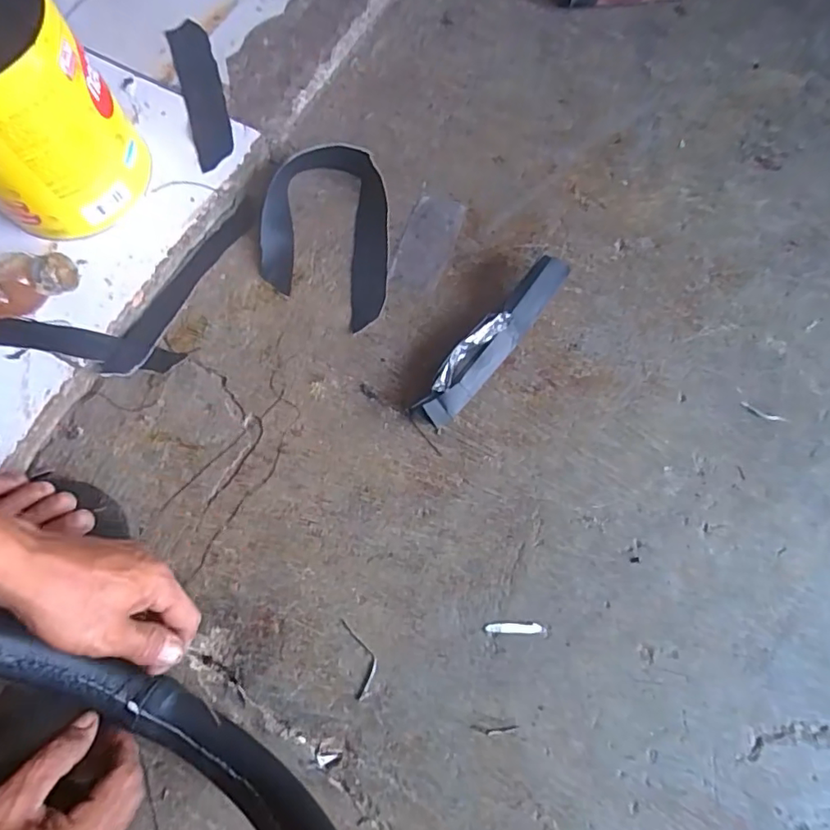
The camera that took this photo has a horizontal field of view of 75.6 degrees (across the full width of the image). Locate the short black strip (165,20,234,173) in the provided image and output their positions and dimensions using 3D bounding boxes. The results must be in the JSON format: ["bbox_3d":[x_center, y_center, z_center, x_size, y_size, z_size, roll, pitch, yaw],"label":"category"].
[{"bbox_3d":[-0.228,-0.347,0.574,0.042,0.006,0.209,-19,72,-4],"label":"short black strip"}]

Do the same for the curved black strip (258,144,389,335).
[{"bbox_3d":[-0.089,-0.175,0.523,0.124,0.024,0.191,0,72,2],"label":"curved black strip"}]

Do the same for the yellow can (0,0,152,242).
[{"bbox_3d":[-0.342,-0.261,0.468,0.135,0.161,0.138,-41,75,-11],"label":"yellow can"}]

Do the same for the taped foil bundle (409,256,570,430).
[{"bbox_3d":[0.068,-0.066,0.477,0.036,0.024,0.188,38,77,13],"label":"taped foil bundle"}]

